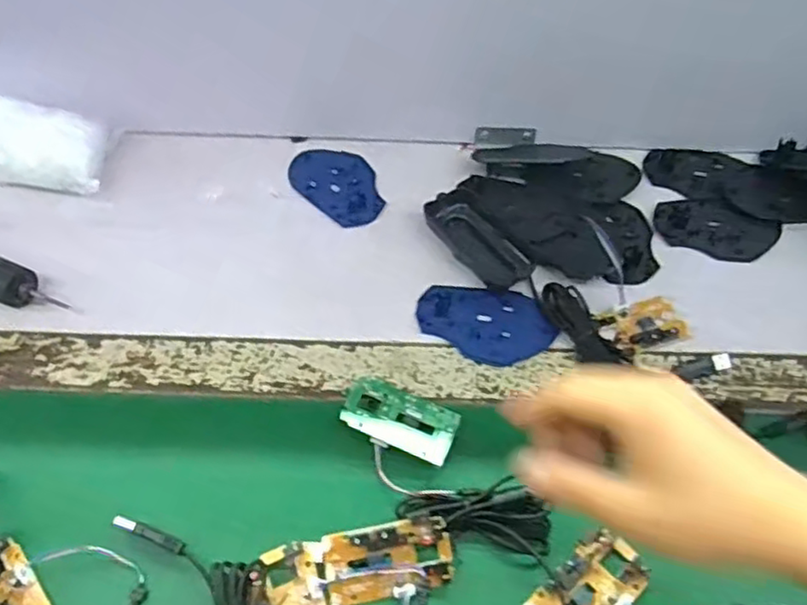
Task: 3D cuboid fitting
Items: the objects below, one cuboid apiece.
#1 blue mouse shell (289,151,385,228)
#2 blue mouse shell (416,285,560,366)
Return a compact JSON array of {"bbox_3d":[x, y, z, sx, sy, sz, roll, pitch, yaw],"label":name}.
[{"bbox_3d":[-0.061,-0.114,0.625,0.067,0.010,0.109,-40,64,-23],"label":"blue mouse shell"},{"bbox_3d":[0.066,0.014,0.522,0.107,0.015,0.067,10,56,8],"label":"blue mouse shell"}]

